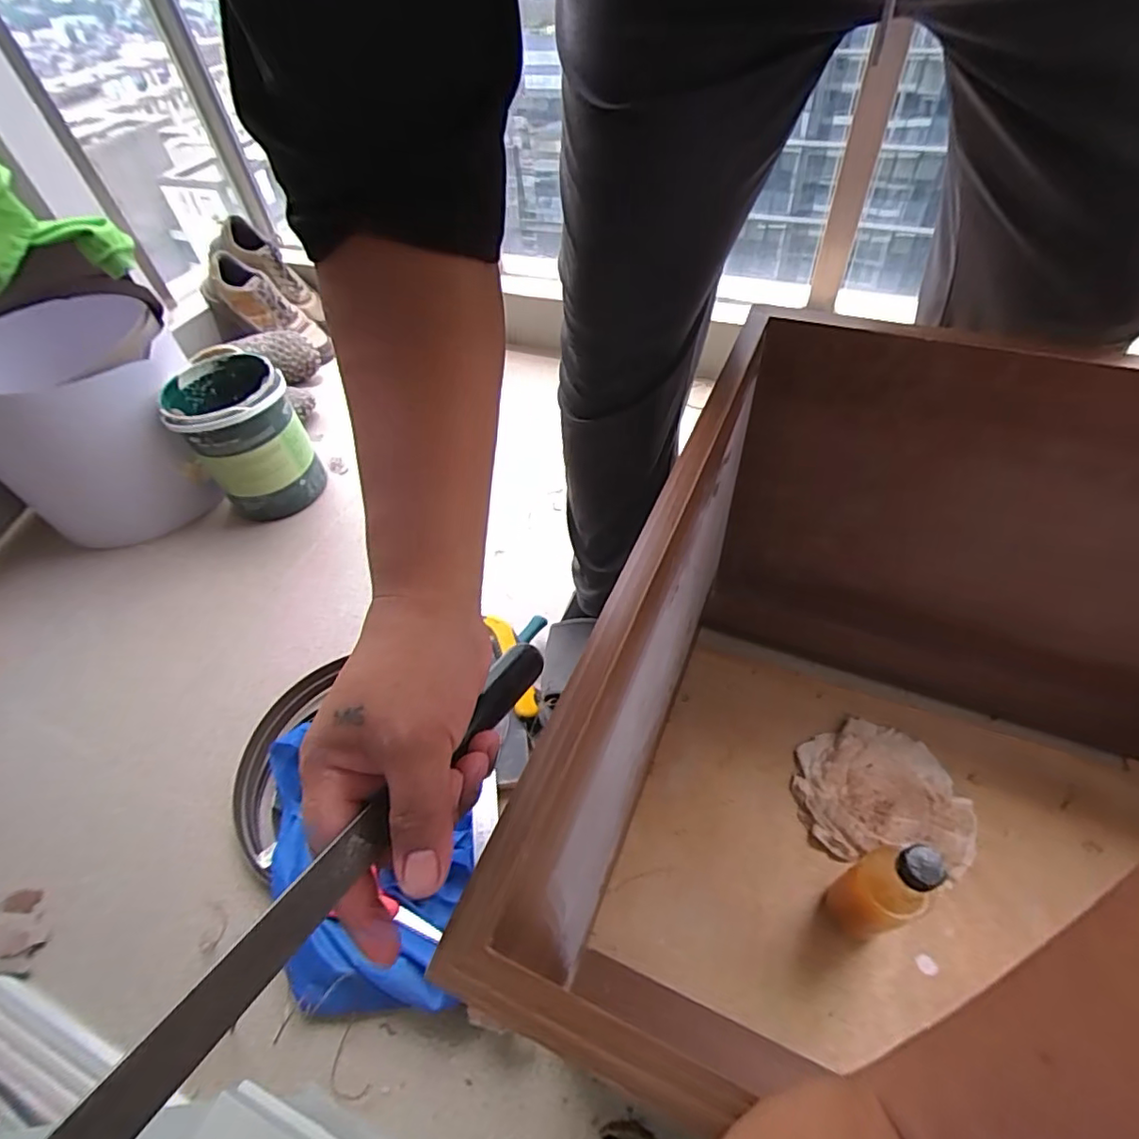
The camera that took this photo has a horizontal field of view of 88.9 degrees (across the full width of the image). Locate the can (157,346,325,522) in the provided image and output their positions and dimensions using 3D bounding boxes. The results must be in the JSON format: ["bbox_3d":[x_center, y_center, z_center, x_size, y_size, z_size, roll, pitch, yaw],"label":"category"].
[{"bbox_3d":[-0.533,-0.211,0.976,0.172,0.218,0.172,36,63,28],"label":"can"}]

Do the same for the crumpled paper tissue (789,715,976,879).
[{"bbox_3d":[0.347,0.243,0.650,0.176,0.027,0.154,4,52,8],"label":"crumpled paper tissue"}]

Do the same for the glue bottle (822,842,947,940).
[{"bbox_3d":[0.272,0.285,0.516,0.049,0.188,0.057,-24,53,-13],"label":"glue bottle"}]

